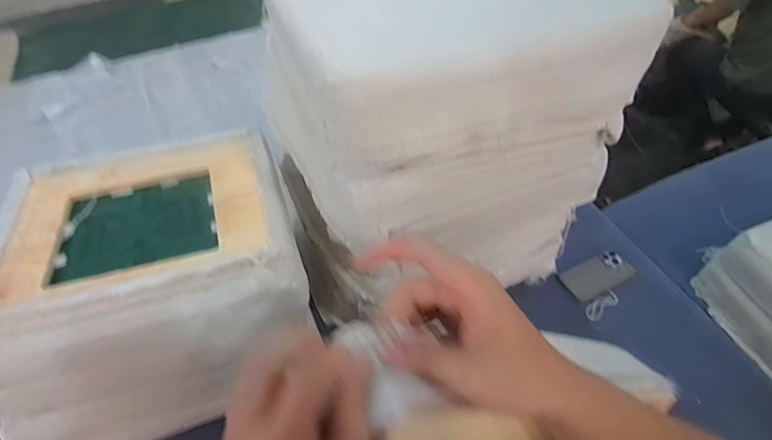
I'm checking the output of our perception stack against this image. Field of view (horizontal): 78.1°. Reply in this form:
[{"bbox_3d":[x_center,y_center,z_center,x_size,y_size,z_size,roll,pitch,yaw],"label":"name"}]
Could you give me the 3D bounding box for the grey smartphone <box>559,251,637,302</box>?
[{"bbox_3d":[0.469,0.120,1.047,0.163,0.016,0.078,-24,52,-18],"label":"grey smartphone"}]

